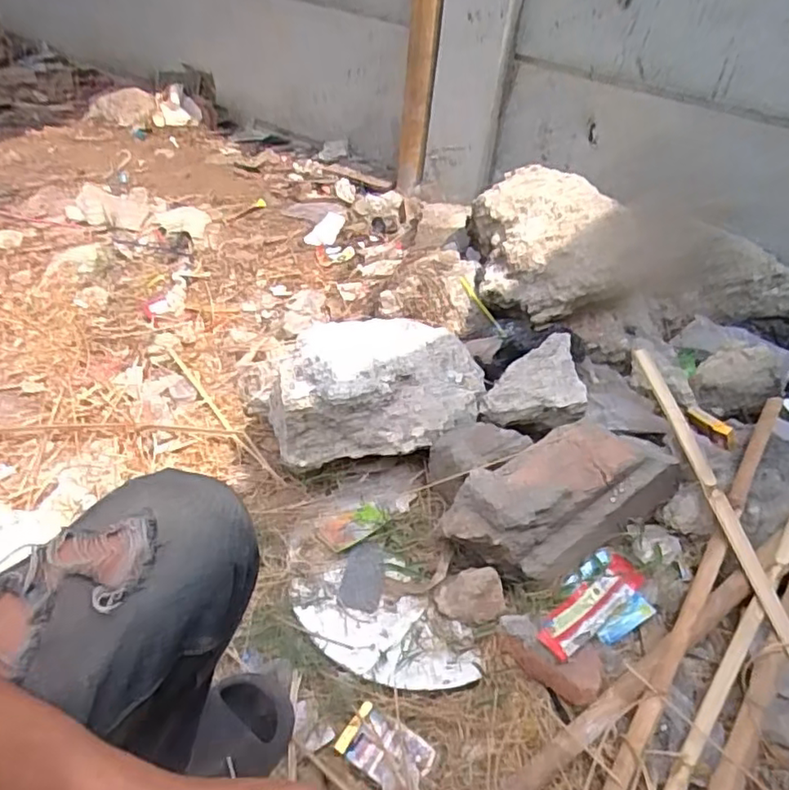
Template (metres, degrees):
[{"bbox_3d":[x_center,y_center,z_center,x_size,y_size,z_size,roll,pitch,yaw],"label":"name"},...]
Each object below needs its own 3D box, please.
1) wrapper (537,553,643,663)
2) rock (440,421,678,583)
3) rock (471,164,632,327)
[{"bbox_3d":[0.271,0.301,0.869,0.202,0.049,0.054,-27,51,-32],"label":"wrapper"},{"bbox_3d":[0.251,0.147,0.922,0.349,0.113,0.154,-19,46,-25],"label":"rock"},{"bbox_3d":[0.319,-0.341,1.293,0.282,0.168,0.387,2,41,-4],"label":"rock"}]

